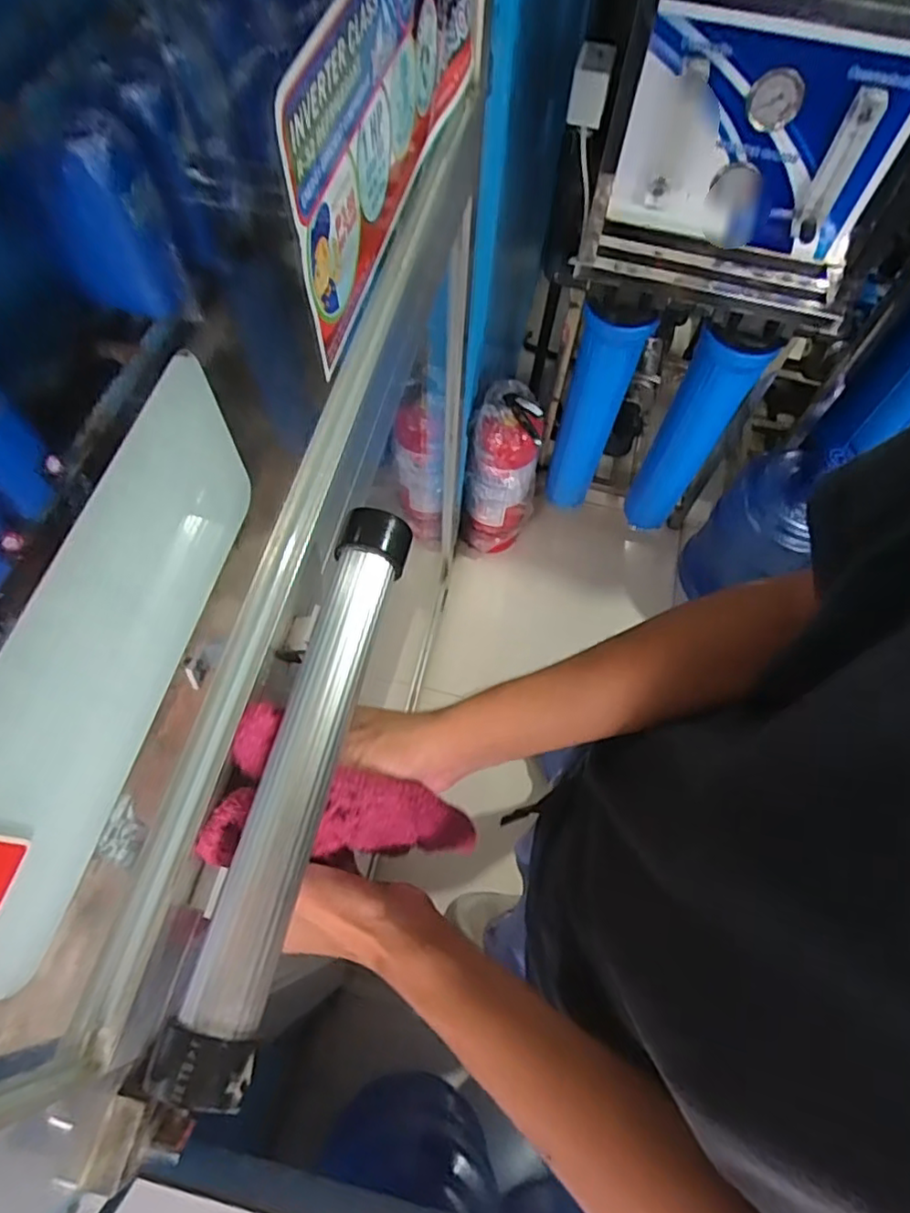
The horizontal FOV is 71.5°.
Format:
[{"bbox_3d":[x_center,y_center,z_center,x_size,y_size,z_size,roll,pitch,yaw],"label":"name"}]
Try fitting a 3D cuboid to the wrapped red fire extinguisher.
[{"bbox_3d":[0.100,-0.276,1.360,0.143,0.439,0.127,9,64,2],"label":"wrapped red fire extinguisher"}]

